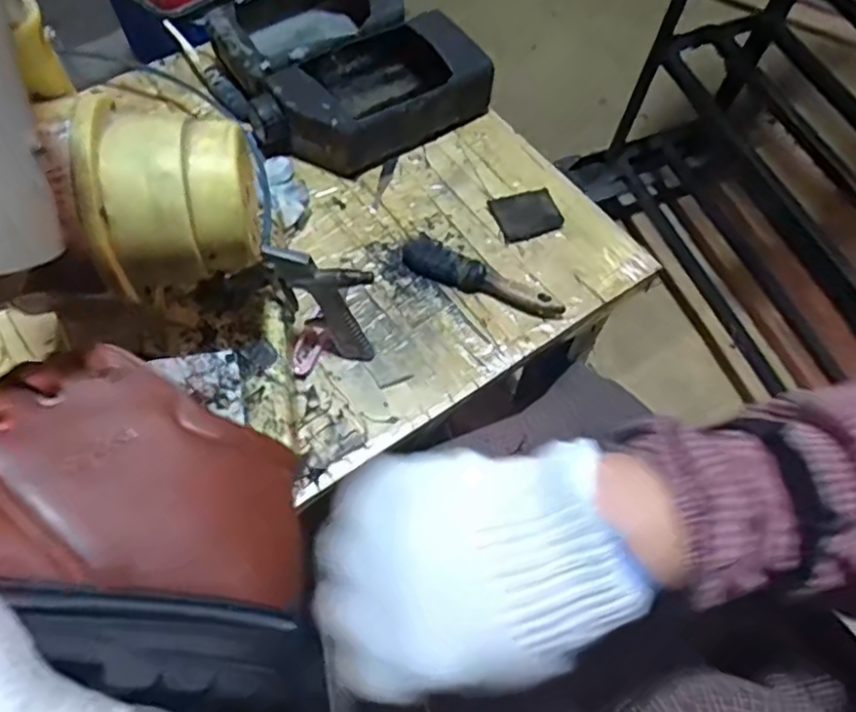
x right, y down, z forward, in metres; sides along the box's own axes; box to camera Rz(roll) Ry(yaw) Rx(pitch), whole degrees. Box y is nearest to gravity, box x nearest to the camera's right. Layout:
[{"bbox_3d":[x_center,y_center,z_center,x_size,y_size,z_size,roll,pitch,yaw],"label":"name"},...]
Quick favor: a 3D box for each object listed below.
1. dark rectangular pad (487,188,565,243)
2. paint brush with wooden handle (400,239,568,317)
[{"bbox_3d":[0.095,-0.134,0.610,0.063,0.011,0.048,-17,65,-12],"label":"dark rectangular pad"},{"bbox_3d":[0.046,-0.069,0.568,0.150,0.025,0.037,30,65,11],"label":"paint brush with wooden handle"}]

